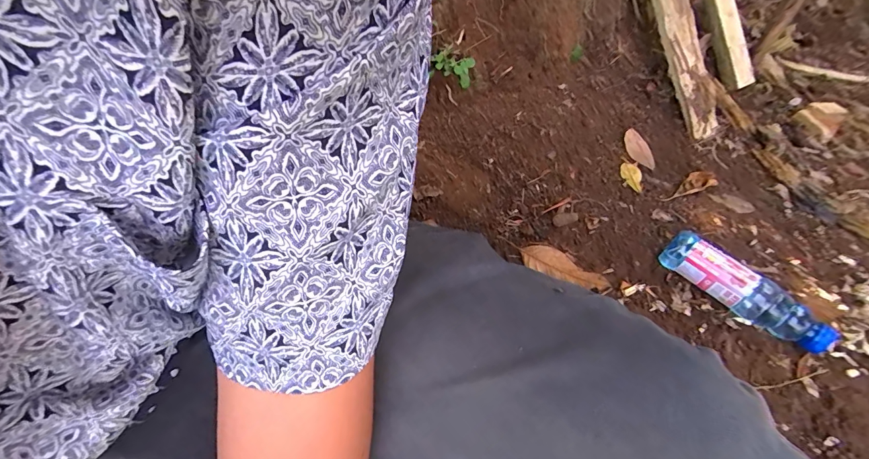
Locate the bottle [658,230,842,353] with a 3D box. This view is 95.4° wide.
[{"bbox_3d":[0.458,0.089,0.581,0.234,0.055,0.058,38,56,18],"label":"bottle"}]

